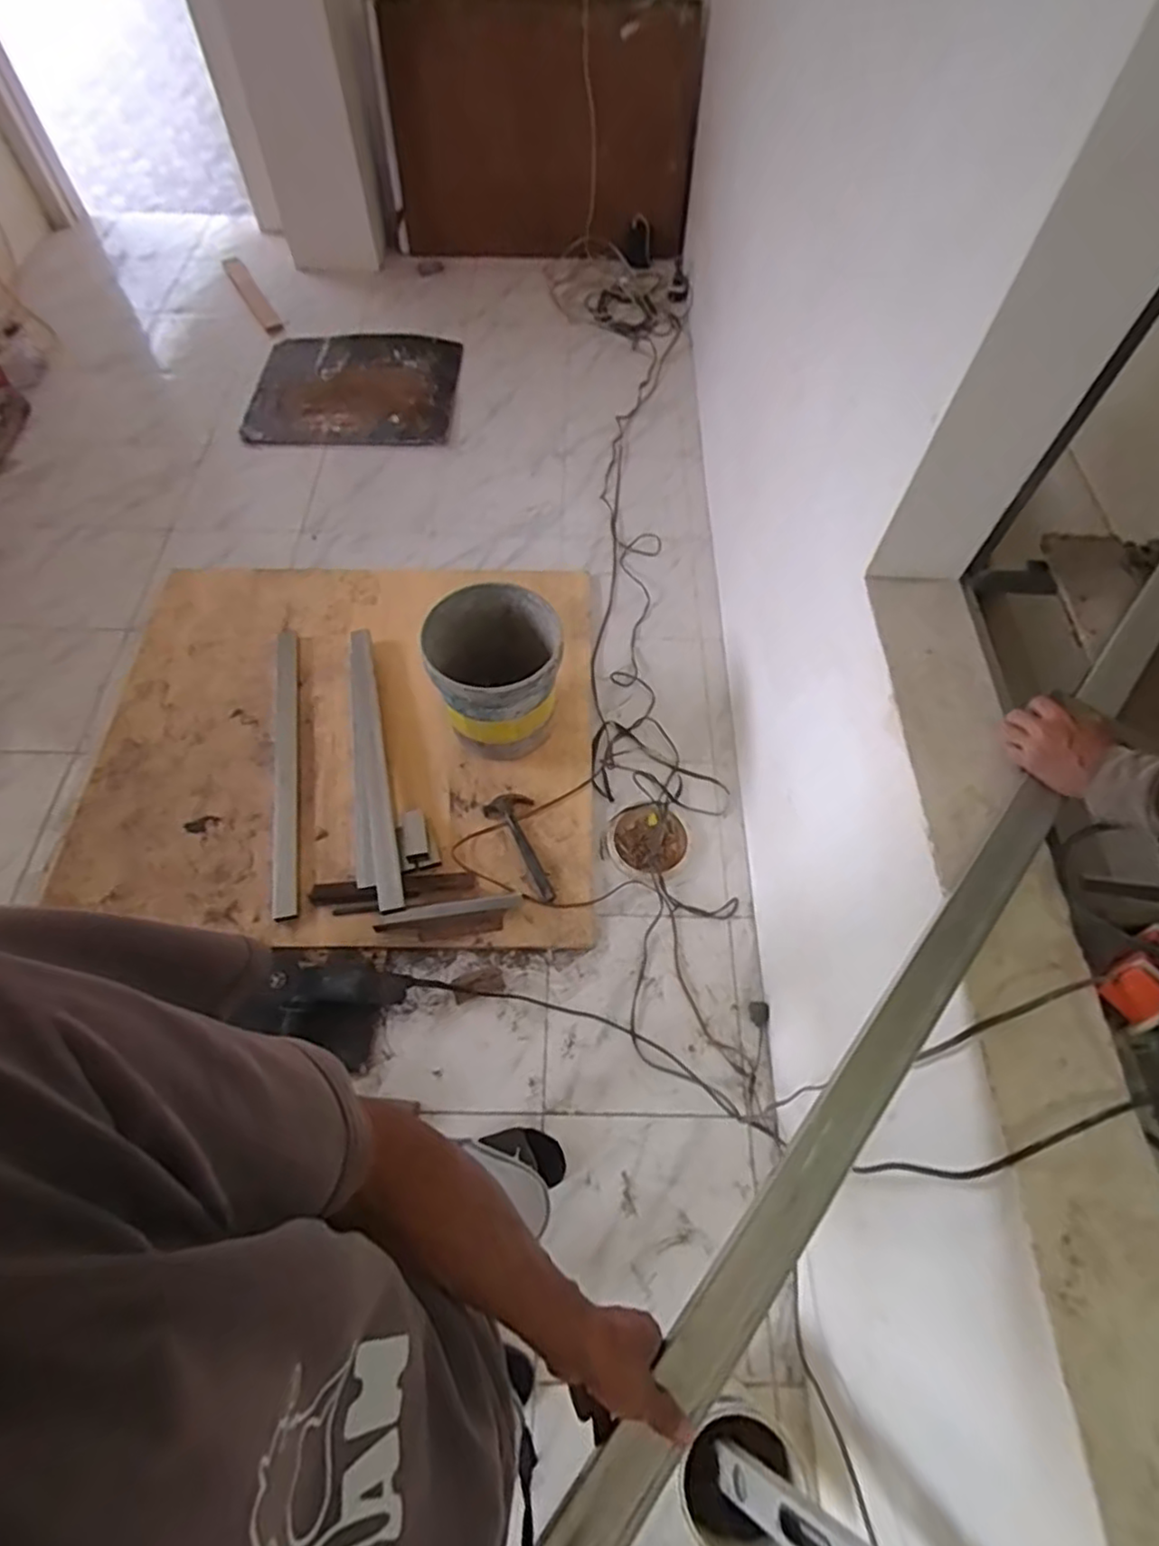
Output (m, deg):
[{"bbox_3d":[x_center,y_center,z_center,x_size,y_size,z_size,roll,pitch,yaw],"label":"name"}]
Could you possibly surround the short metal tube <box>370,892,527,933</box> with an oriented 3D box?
[{"bbox_3d":[-0.283,0.297,1.498,0.314,0.021,0.034,-9,61,-6],"label":"short metal tube"}]

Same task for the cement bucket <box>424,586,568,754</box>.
[{"bbox_3d":[-0.188,-0.233,1.613,0.286,0.269,0.297,0,61,-1],"label":"cement bucket"}]

